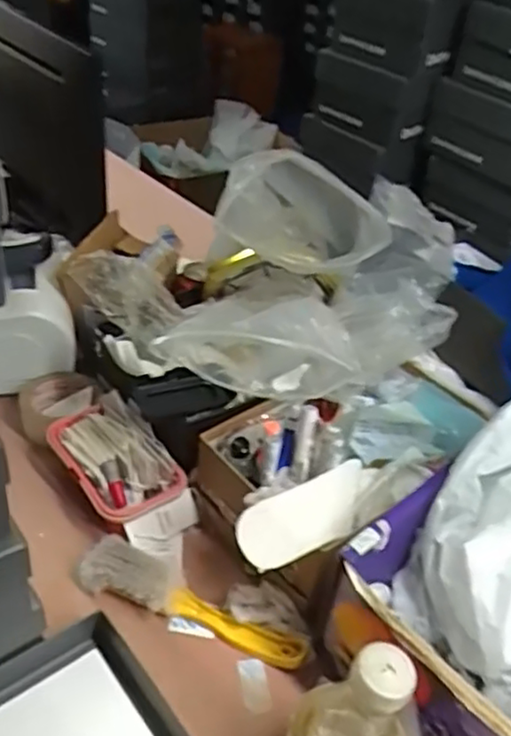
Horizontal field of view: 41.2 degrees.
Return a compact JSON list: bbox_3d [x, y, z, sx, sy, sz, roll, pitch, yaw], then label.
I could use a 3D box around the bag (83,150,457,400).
[{"bbox_3d":[0.028,-0.113,0.757,0.390,0.193,0.242,8,39,0],"label":"bag"}]

